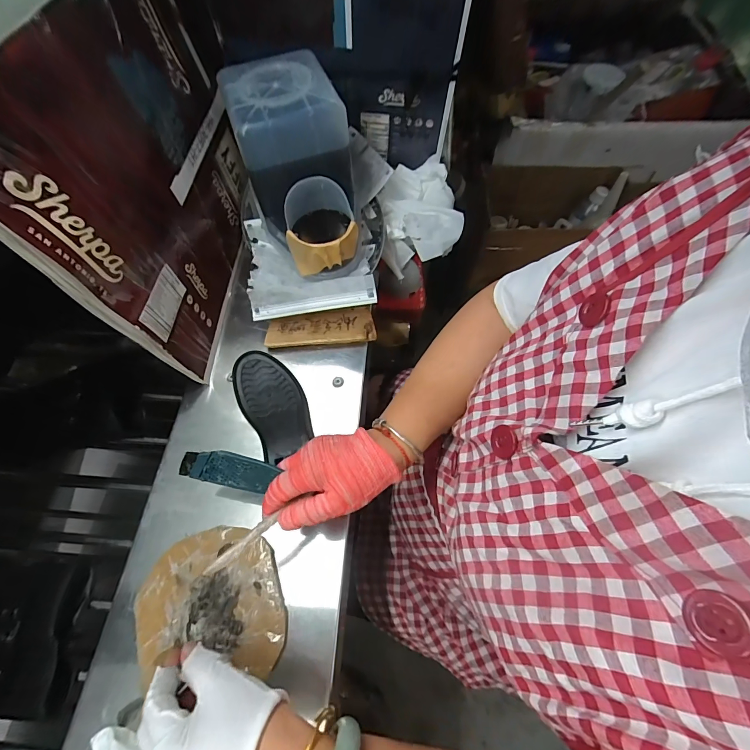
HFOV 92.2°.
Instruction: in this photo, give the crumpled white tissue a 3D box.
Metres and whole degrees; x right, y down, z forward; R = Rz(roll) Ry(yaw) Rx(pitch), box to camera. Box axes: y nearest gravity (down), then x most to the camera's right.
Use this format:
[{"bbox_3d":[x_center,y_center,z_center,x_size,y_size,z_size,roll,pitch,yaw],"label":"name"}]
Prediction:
[{"bbox_3d":[0.072,-0.264,0.594,0.127,0.057,0.190,-4,62,0],"label":"crumpled white tissue"}]

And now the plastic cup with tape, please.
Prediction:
[{"bbox_3d":[-0.069,-0.192,0.459,0.085,0.083,0.082,-1,62,2],"label":"plastic cup with tape"}]

